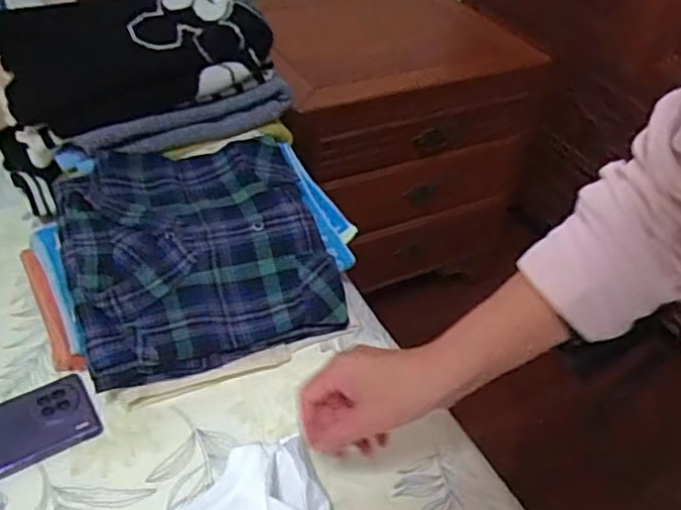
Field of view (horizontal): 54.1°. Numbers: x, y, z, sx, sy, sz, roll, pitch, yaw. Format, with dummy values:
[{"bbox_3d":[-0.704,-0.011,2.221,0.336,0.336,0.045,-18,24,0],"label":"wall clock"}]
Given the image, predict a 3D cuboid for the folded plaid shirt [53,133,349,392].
[{"bbox_3d":[-0.155,-0.014,0.711,0.255,0.063,0.274,-14,45,-20],"label":"folded plaid shirt"}]

